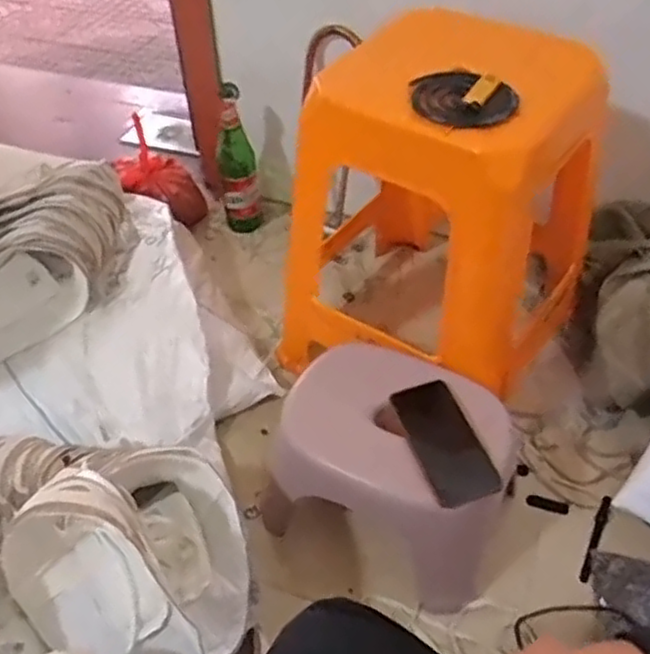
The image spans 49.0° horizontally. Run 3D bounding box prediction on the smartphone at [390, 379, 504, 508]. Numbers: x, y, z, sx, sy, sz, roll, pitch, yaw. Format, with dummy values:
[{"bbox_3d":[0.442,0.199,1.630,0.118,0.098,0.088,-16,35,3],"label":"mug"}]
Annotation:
[{"bbox_3d":[0.138,0.131,0.832,0.079,0.014,0.163,-14,48,-12],"label":"smartphone"}]

